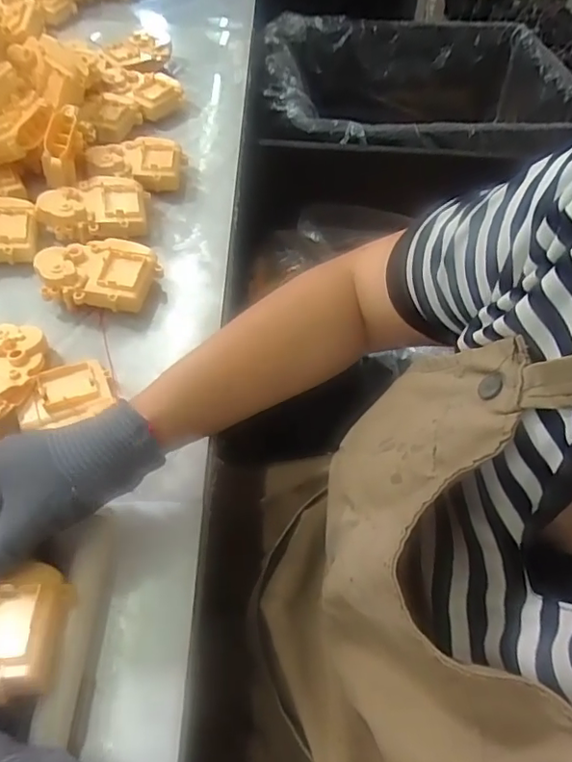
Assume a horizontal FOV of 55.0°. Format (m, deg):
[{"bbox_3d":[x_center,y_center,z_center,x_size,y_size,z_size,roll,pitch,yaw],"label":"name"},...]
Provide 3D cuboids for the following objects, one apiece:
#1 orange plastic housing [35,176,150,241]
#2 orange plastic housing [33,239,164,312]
[{"bbox_3d":[-0.190,-0.169,0.541,0.099,0.036,0.074,-7,54,-11],"label":"orange plastic housing"},{"bbox_3d":[-0.166,-0.093,0.490,0.100,0.037,0.070,7,53,0],"label":"orange plastic housing"}]

